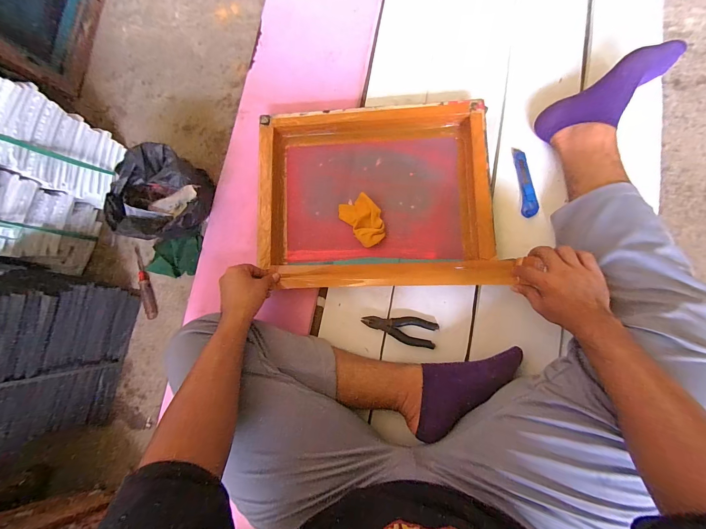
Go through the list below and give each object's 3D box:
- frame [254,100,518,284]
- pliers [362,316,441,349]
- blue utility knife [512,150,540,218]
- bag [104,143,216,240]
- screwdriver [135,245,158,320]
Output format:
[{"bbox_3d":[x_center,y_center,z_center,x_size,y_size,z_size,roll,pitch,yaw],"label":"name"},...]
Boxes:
[{"bbox_3d":[0.041,-0.136,0.634,0.454,0.058,0.359,-2,84,7],"label":"frame"},{"bbox_3d":[0.093,0.127,0.626,0.146,0.009,0.054,14,86,8],"label":"pliers"},{"bbox_3d":[0.342,-0.163,0.617,0.030,0.014,0.140,-6,84,6],"label":"blue utility knife"},{"bbox_3d":[-0.375,-0.130,0.629,0.176,0.138,0.139,-44,81,1],"label":"bag"},{"bbox_3d":[-0.466,0.040,0.701,0.025,0.014,0.167,-17,83,5],"label":"screwdriver"}]

